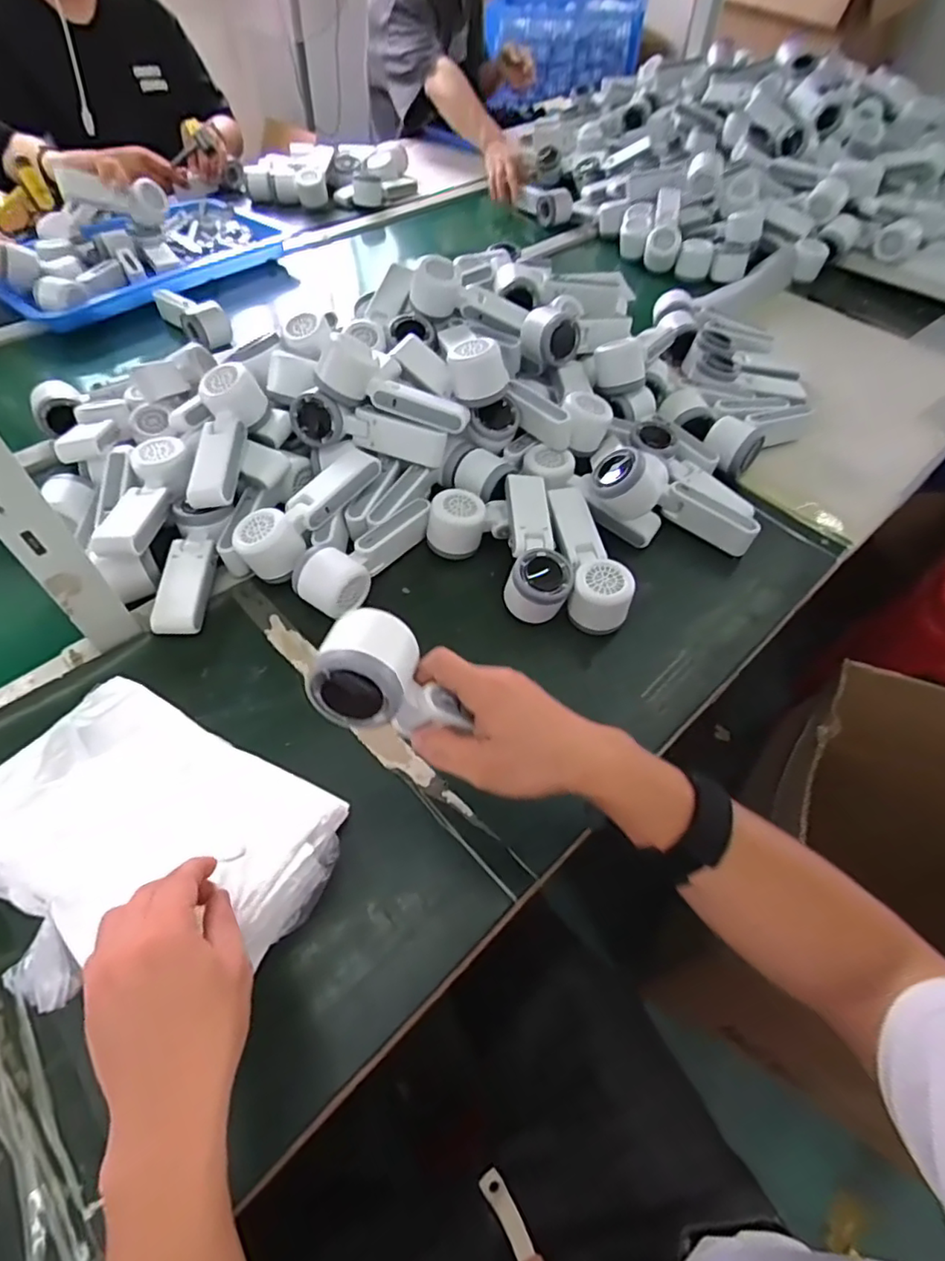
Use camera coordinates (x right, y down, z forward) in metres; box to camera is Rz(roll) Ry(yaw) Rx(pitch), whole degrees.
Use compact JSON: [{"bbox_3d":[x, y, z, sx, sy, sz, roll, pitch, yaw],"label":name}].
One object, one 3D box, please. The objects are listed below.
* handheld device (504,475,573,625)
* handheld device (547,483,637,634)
[{"bbox_3d":[0.064,-0.081,0.609,0.057,0.065,0.157,1,54,0],"label":"handheld device"},{"bbox_3d":[0.113,-0.073,0.605,0.055,0.050,0.164,-9,54,-6],"label":"handheld device"}]

